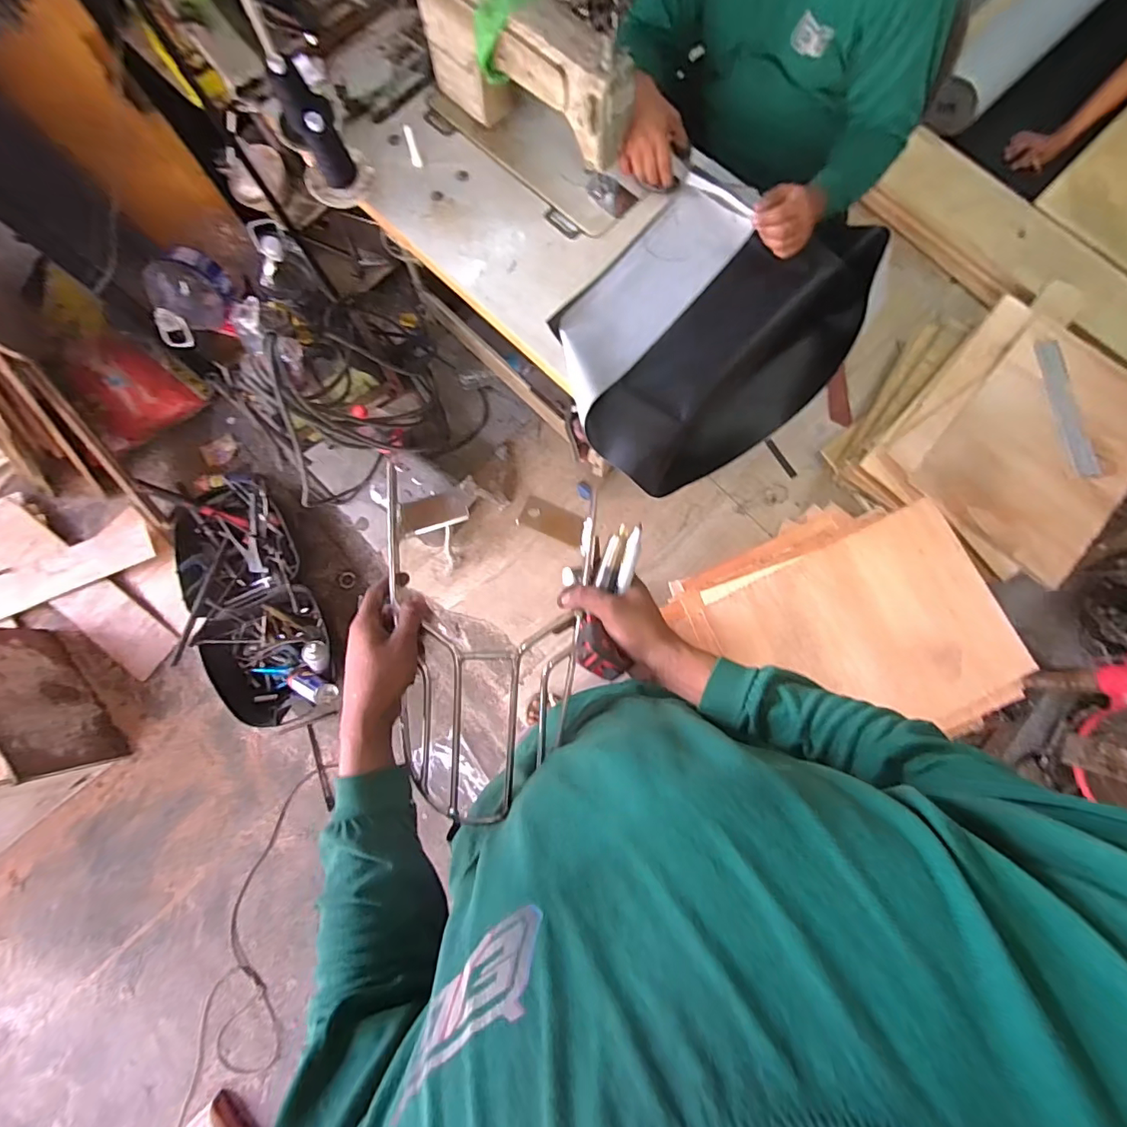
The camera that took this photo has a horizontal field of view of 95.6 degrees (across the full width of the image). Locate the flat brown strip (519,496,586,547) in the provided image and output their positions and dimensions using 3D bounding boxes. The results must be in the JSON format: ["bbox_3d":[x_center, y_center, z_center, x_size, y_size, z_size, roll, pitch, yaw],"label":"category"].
[{"bbox_3d":[-0.009,-0.050,0.584,0.072,0.010,0.037,24,71,0],"label":"flat brown strip"}]

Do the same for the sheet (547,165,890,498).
[{"bbox_3d":[0.283,-0.436,0.969,0.437,0.172,0.678,40,83,8],"label":"sheet"}]

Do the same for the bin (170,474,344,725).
[{"bbox_3d":[-0.984,0.090,1.589,0.352,0.145,0.803,-24,80,-3],"label":"bin"}]

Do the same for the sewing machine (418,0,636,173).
[{"bbox_3d":[-0.078,-0.846,0.886,0.106,0.218,0.434,-41,82,-6],"label":"sewing machine"}]

